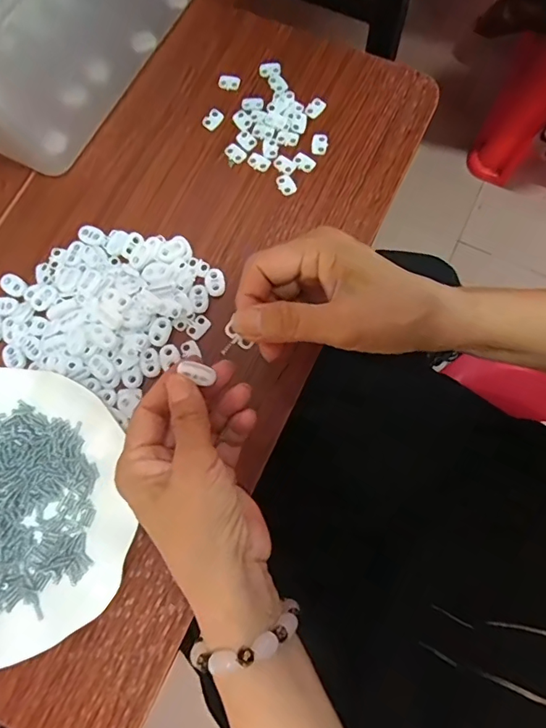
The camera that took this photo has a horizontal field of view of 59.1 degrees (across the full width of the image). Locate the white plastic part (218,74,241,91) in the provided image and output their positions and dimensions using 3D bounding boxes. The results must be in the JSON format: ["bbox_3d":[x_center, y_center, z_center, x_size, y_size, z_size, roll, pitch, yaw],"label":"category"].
[{"bbox_3d":[-0.039,-0.252,0.431,0.019,0.004,0.014,14,76,3],"label":"white plastic part"}]

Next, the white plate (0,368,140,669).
[{"bbox_3d":[-0.187,0.098,0.330,0.172,0.022,0.181,0,76,0],"label":"white plate"}]

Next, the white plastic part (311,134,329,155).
[{"bbox_3d":[0.040,-0.187,0.409,0.014,0.005,0.017,13,76,3],"label":"white plastic part"}]

